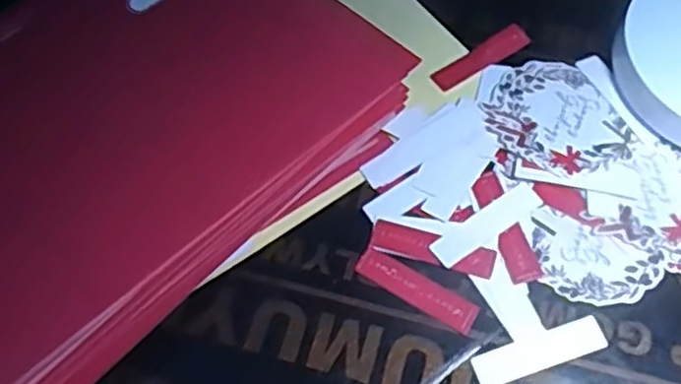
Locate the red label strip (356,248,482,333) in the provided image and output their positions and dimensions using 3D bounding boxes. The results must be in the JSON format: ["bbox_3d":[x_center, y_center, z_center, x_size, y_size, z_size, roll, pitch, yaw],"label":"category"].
[{"bbox_3d":[0.036,0.045,0.319,0.059,0.004,0.016,29,68,17],"label":"red label strip"}]

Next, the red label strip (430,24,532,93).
[{"bbox_3d":[0.079,-0.075,0.379,0.062,0.004,0.015,-32,65,-12],"label":"red label strip"}]

